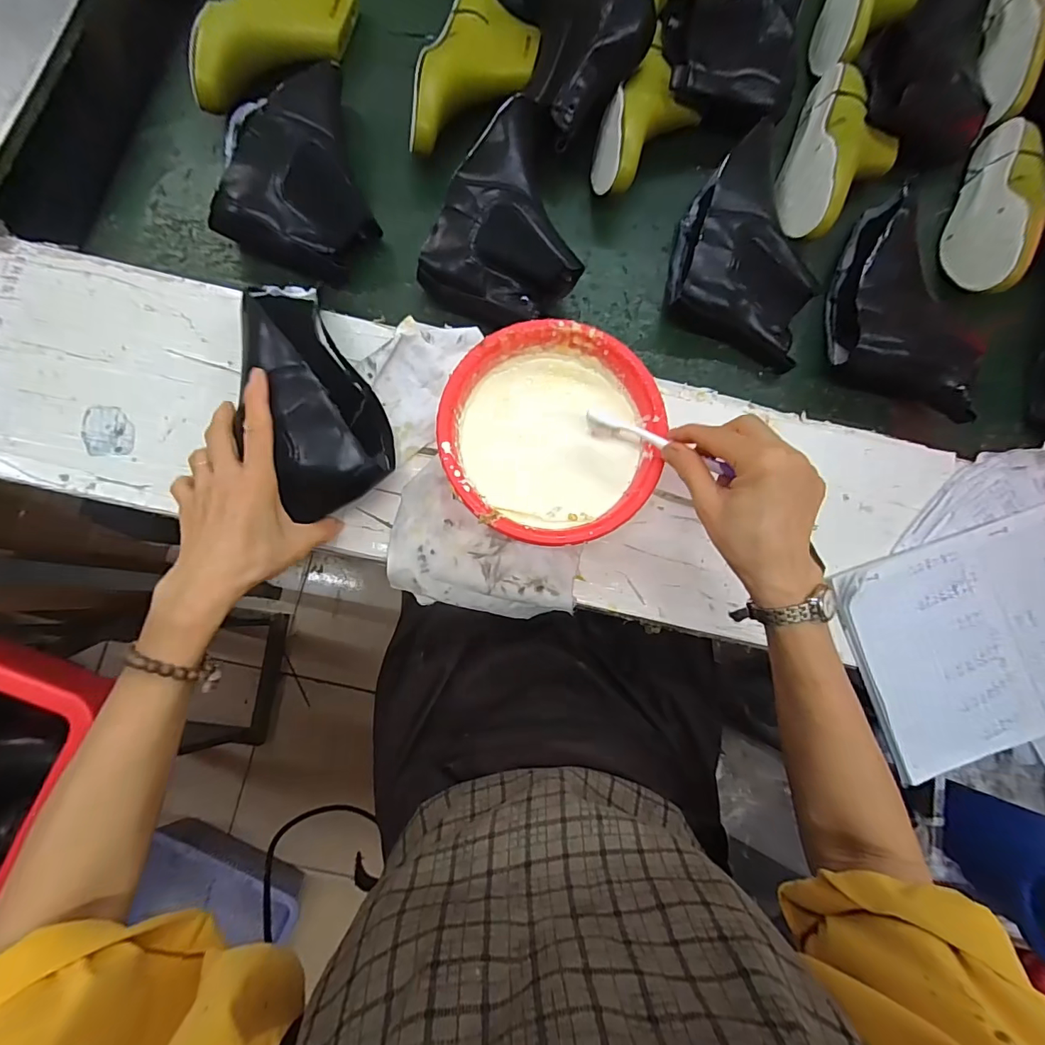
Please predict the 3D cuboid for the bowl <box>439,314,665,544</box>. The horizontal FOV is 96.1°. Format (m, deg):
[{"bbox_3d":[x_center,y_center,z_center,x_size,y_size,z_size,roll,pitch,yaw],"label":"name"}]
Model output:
[{"bbox_3d":[0.025,-0.074,0.426,0.183,0.067,0.186,0,81,-3],"label":"bowl"}]

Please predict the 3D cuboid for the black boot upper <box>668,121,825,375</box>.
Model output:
[{"bbox_3d":[0.257,-0.320,0.523,0.152,0.061,0.274,15,81,0],"label":"black boot upper"}]

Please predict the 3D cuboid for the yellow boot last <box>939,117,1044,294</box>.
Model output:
[{"bbox_3d":[0.564,-0.364,0.545,0.076,0.070,0.235,24,81,1],"label":"yellow boot last"}]

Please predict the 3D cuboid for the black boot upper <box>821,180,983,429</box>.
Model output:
[{"bbox_3d":[0.421,-0.257,0.516,0.132,0.062,0.266,10,81,-1],"label":"black boot upper"}]

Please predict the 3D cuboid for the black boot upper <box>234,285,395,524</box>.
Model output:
[{"bbox_3d":[-0.178,-0.109,0.414,0.088,0.062,0.198,-19,87,-6],"label":"black boot upper"}]

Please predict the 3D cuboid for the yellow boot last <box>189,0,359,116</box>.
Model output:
[{"bbox_3d":[-0.275,-0.544,0.522,0.102,0.071,0.238,19,81,0],"label":"yellow boot last"}]

